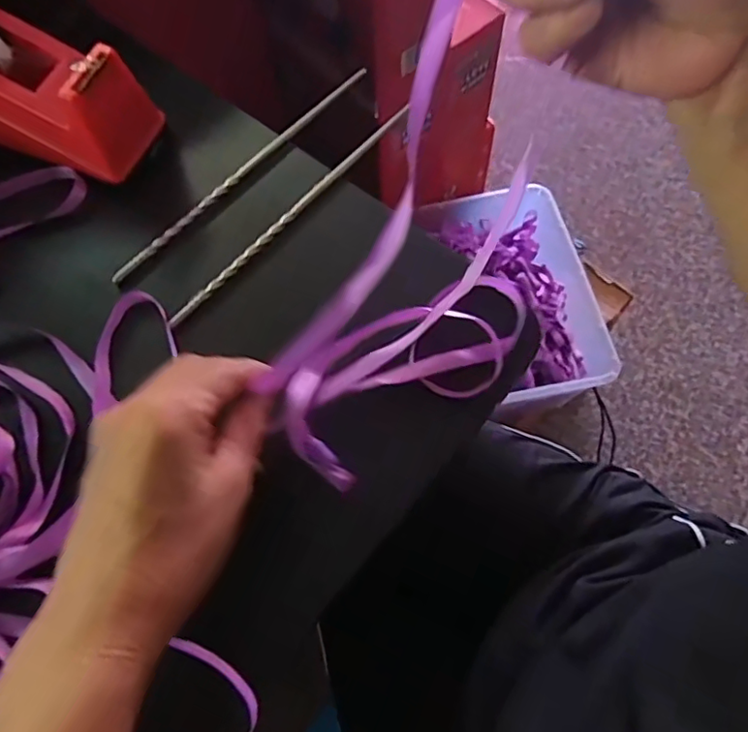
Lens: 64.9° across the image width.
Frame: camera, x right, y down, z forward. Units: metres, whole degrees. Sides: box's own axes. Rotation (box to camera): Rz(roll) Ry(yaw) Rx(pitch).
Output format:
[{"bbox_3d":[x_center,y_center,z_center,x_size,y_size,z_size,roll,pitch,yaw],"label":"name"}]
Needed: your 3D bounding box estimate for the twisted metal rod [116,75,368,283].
[{"bbox_3d":[-0.081,-0.125,0.374,0.008,0.009,0.213,40,74,18],"label":"twisted metal rod"}]

